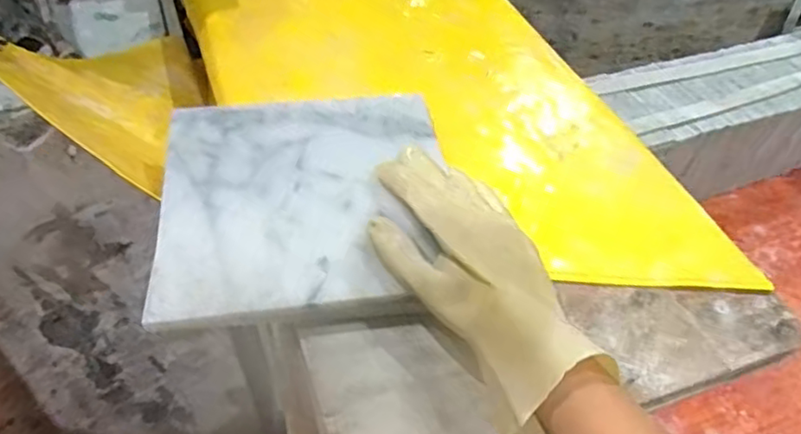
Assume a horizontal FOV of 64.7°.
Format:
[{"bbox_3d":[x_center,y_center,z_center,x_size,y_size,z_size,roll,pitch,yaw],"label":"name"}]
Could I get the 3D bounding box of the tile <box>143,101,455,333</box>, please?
[{"bbox_3d":[-0.067,-0.018,0.444,0.191,0.012,0.202,-4,49,-8],"label":"tile"}]

